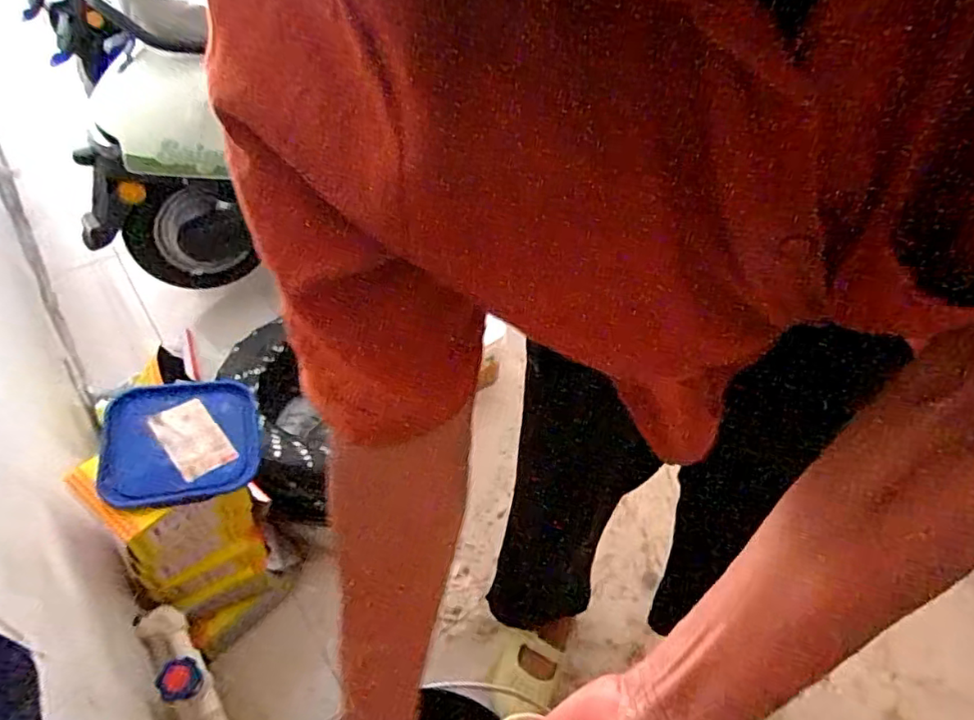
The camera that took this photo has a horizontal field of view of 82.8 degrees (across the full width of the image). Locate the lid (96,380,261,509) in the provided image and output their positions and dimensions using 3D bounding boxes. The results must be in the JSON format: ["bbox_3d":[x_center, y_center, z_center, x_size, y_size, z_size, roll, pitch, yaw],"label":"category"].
[{"bbox_3d":[-0.452,0.111,0.825,0.201,0.037,0.212,-5,51,-24],"label":"lid"}]

